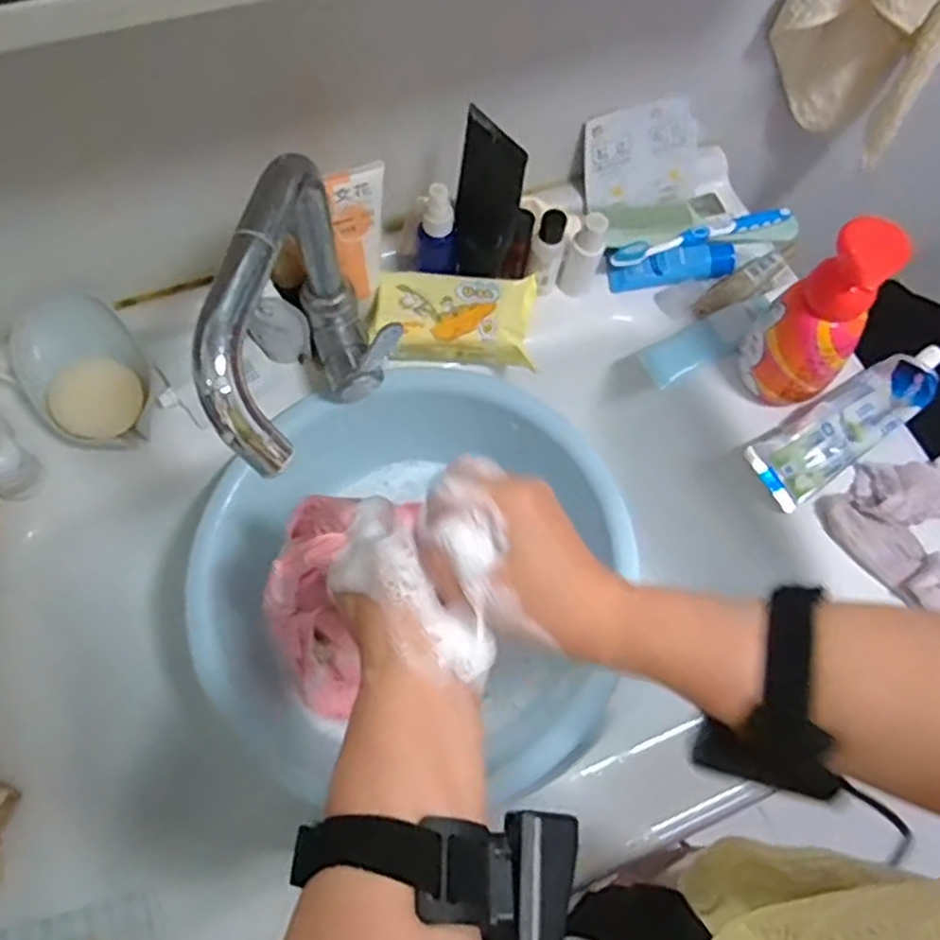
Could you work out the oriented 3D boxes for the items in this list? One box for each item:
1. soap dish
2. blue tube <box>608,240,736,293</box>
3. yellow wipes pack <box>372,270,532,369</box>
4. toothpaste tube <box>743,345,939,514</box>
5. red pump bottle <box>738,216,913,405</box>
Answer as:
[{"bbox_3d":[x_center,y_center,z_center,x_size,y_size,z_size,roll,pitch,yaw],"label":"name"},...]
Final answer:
[{"bbox_3d":[-0.283,-0.072,0.537,0.083,0.053,0.104,-41,74,-19],"label":"soap dish"},{"bbox_3d":[0.175,-0.178,0.636,0.105,0.021,0.028,-10,66,9],"label":"blue tube"},{"bbox_3d":[-0.013,-0.124,0.585,0.129,0.032,0.076,3,65,-2],"label":"yellow wipes pack"},{"bbox_3d":[0.306,-0.040,0.582,0.173,0.044,0.056,-31,71,-16],"label":"toothpaste tube"},{"bbox_3d":[0.253,-0.110,0.524,0.067,0.142,0.051,34,68,12],"label":"red pump bottle"}]

